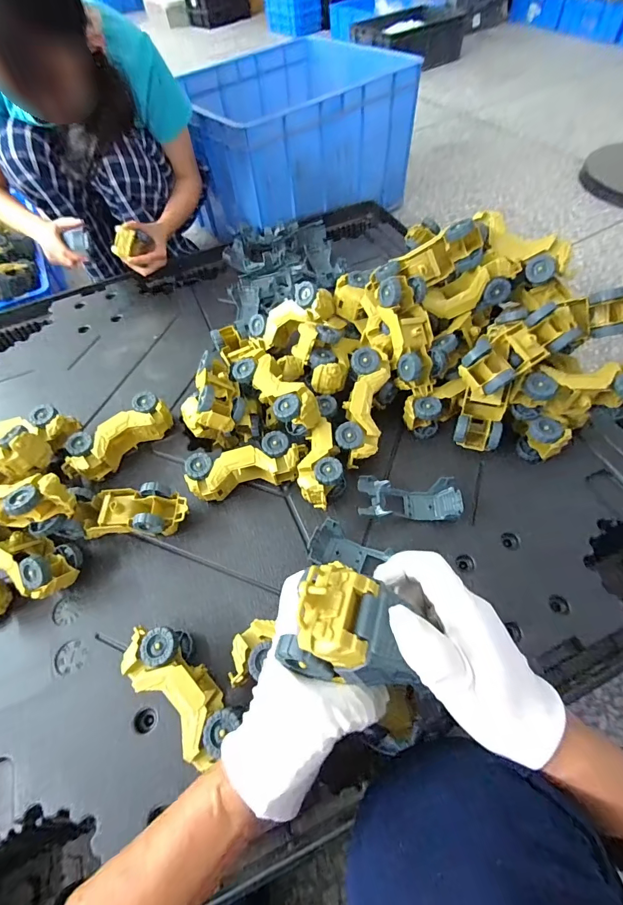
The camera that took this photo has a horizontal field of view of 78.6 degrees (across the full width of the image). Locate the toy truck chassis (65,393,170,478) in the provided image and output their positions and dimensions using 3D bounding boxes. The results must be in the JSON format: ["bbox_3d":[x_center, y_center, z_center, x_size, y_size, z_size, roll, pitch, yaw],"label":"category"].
[{"bbox_3d":[-0.304,-0.021,0.606,0.171,0.056,0.067,-38,63,-18],"label":"toy truck chassis"}]

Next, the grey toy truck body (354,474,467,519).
[{"bbox_3d":[0.136,0.068,0.531,0.138,0.037,0.055,1,58,5],"label":"grey toy truck body"}]

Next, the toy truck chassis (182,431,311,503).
[{"bbox_3d":[-0.091,0.025,0.560,0.167,0.062,0.061,-16,58,-5],"label":"toy truck chassis"}]

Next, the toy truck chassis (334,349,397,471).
[{"bbox_3d":[0.081,-0.061,0.574,0.071,0.083,0.169,12,82,12],"label":"toy truck chassis"}]

